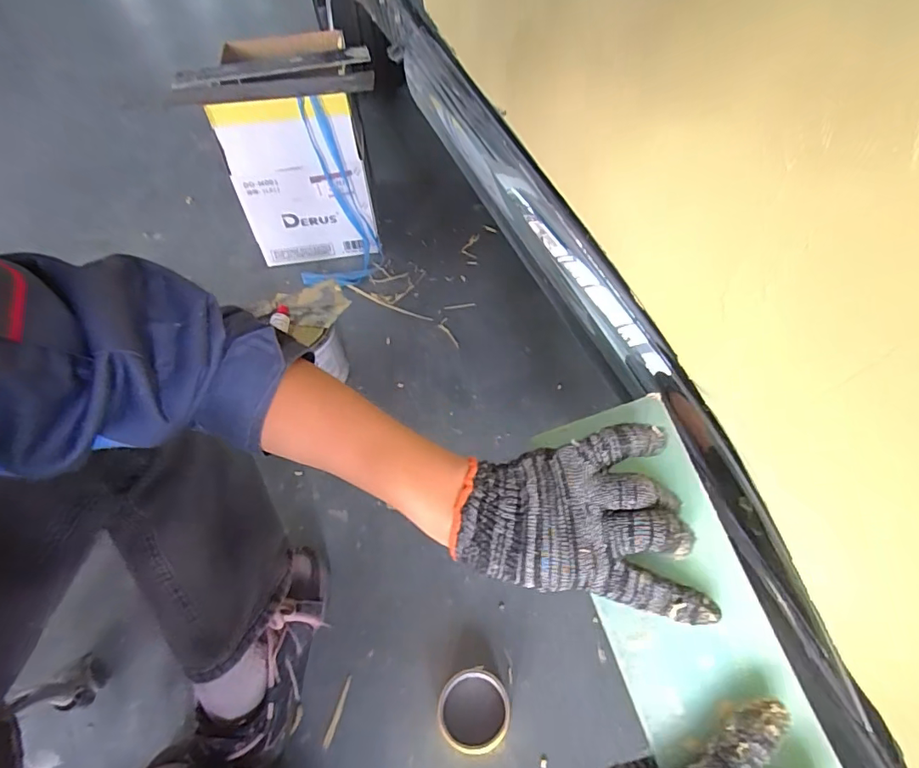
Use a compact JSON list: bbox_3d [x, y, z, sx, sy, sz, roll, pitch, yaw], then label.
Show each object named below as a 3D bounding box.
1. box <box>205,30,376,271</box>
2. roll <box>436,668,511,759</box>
[{"bbox_3d":[-0.361,-0.535,1.162,0.268,0.358,0.379,-10,52,-4],"label":"box"},{"bbox_3d":[0.017,0.397,0.612,0.089,0.033,0.087,-2,52,2],"label":"roll"}]

